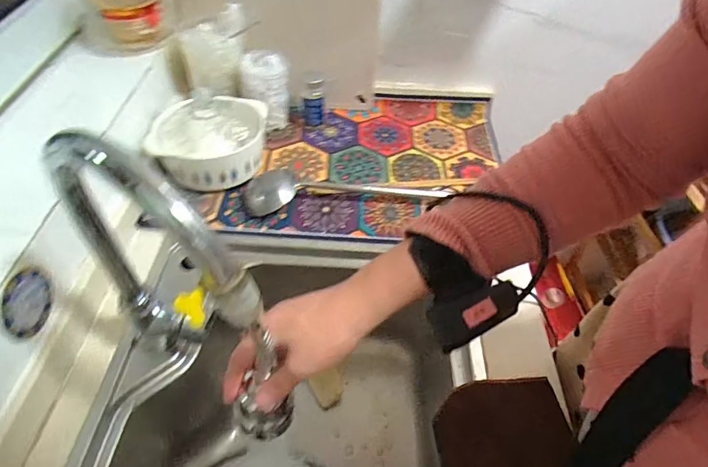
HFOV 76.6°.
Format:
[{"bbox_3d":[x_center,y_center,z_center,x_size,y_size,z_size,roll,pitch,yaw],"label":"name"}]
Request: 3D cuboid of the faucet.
[{"bbox_3d":[-0.152,0.069,0.396,0.227,0.334,0.045,32,54,24],"label":"faucet"}]

